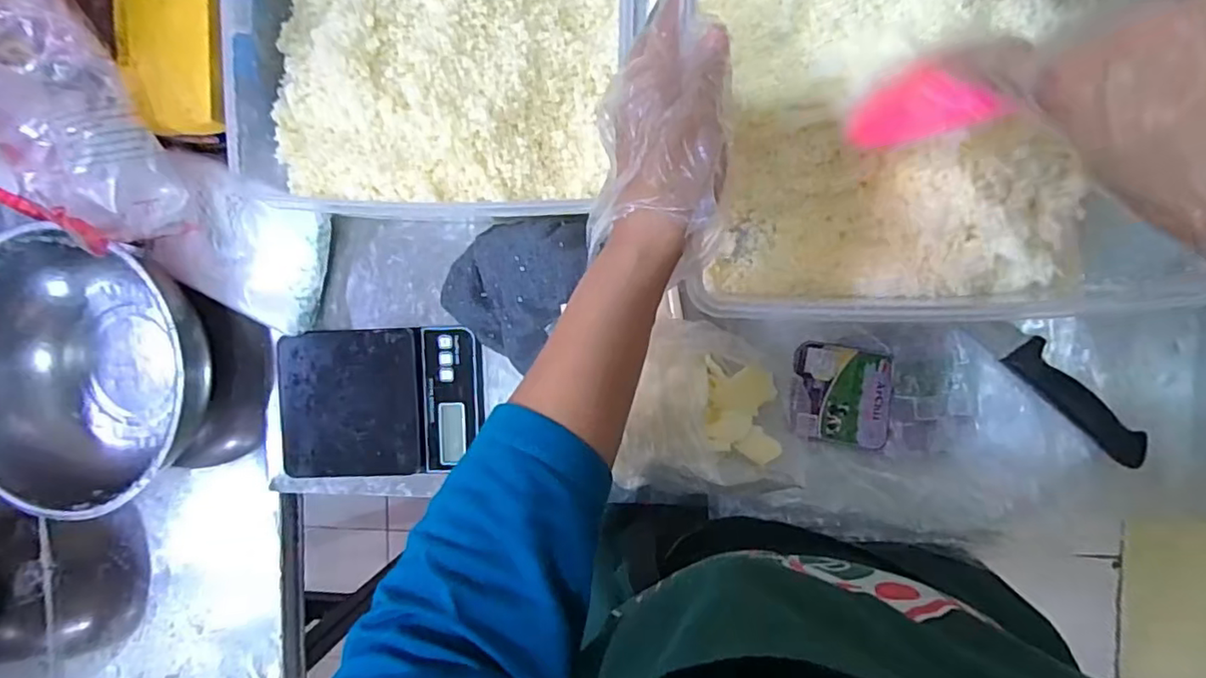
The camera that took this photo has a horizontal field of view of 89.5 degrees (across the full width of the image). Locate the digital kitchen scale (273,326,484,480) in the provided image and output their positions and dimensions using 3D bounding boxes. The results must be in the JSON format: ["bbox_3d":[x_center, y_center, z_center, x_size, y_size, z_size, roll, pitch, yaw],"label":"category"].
[{"bbox_3d":[-0.198,0.054,0.541,0.179,0.030,0.125,-4,93,8],"label":"digital kitchen scale"}]

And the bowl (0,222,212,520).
[{"bbox_3d":[-0.492,0.034,0.574,0.232,0.074,0.241,0,93,7],"label":"bowl"}]

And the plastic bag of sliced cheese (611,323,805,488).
[{"bbox_3d":[0.078,0.044,0.421,0.116,0.059,0.106,4,94,7],"label":"plastic bag of sliced cheese"}]

